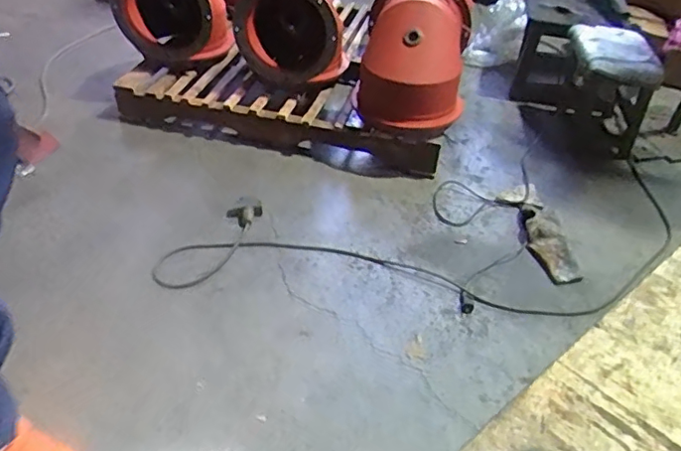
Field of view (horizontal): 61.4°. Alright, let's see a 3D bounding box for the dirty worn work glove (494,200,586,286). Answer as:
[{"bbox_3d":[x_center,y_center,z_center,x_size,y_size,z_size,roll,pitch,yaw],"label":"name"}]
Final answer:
[{"bbox_3d":[0.541,0.026,1.546,0.098,0.056,0.342,-5,41,-10],"label":"dirty worn work glove"}]

